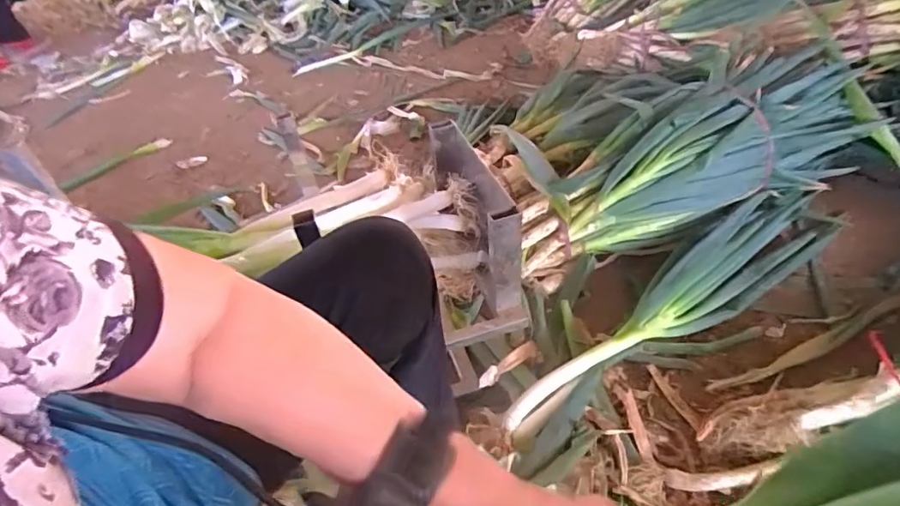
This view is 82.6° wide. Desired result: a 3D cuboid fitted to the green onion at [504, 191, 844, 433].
[{"bbox_3d":[0.423,0.079,0.933,0.830,0.069,0.149,-29,47,-21],"label":"green onion"}]

